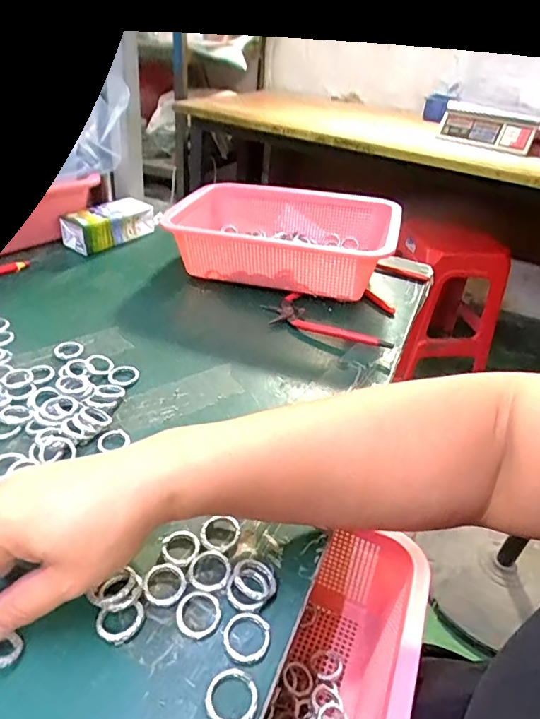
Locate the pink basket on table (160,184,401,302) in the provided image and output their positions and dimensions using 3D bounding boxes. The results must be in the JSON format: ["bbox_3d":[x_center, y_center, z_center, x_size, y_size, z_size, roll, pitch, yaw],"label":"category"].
[{"bbox_3d":[0.016,-0.149,0.607,0.264,0.084,0.196,15,37,12],"label":"pink basket on table"}]

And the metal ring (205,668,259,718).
[{"bbox_3d":[-0.018,0.164,0.232,0.025,0.005,0.024,4,36,-3],"label":"metal ring"}]

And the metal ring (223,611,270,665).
[{"bbox_3d":[-0.012,0.147,0.254,0.024,0.004,0.025,4,36,-3],"label":"metal ring"}]

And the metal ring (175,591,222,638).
[{"bbox_3d":[-0.039,0.139,0.261,0.023,0.006,0.023,4,36,-3],"label":"metal ring"}]

